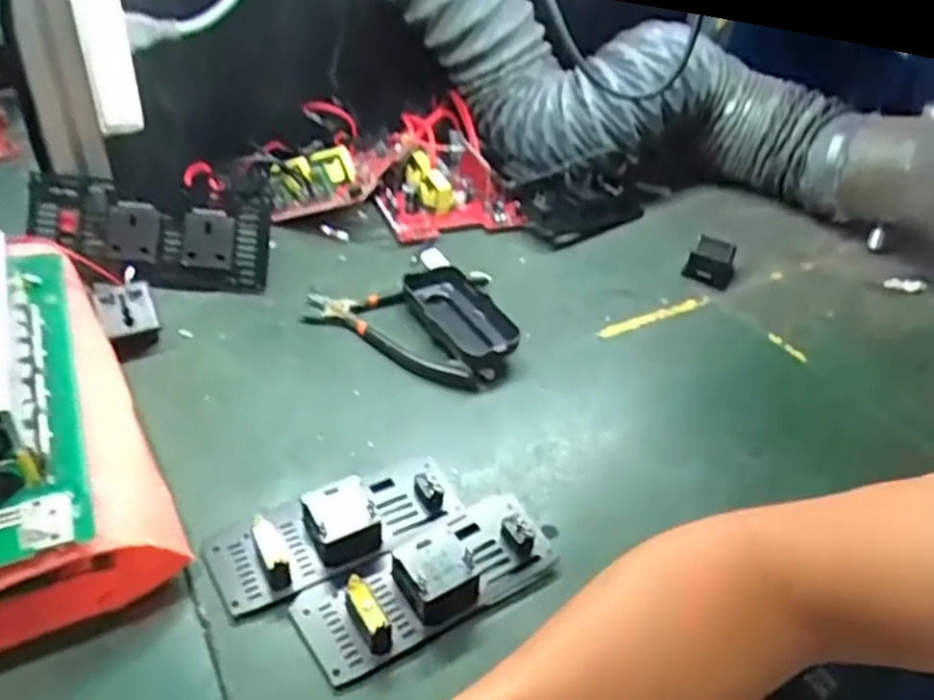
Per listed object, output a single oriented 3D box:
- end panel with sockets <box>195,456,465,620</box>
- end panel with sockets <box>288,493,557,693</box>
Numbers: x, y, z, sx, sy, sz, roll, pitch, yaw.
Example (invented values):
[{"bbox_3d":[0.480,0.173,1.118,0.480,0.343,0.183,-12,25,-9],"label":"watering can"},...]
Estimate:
[{"bbox_3d":[-0.074,0.095,0.417,0.141,0.027,0.053,-19,46,-28],"label":"end panel with sockets"},{"bbox_3d":[-0.020,0.120,0.394,0.139,0.027,0.056,-18,46,-27],"label":"end panel with sockets"}]

